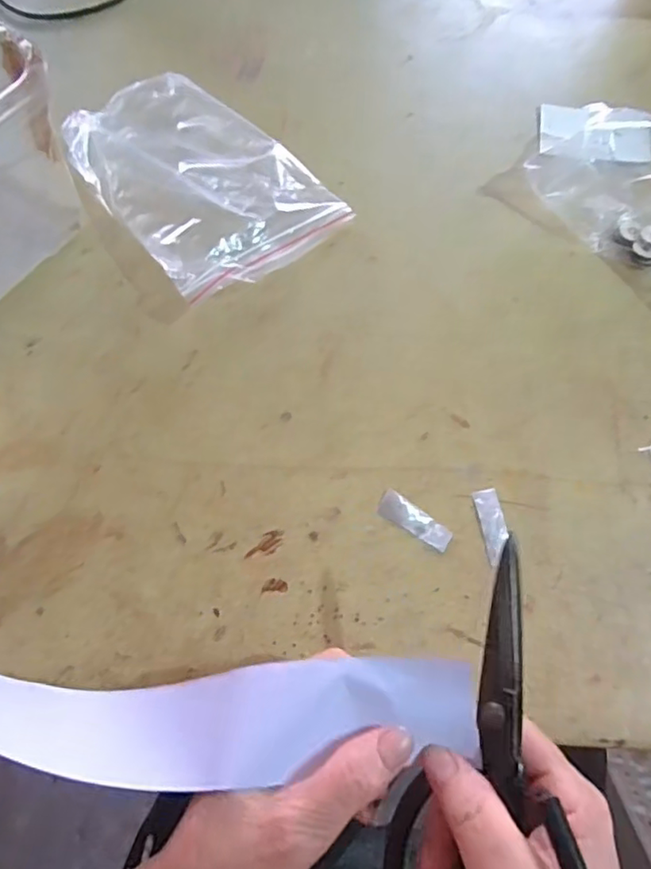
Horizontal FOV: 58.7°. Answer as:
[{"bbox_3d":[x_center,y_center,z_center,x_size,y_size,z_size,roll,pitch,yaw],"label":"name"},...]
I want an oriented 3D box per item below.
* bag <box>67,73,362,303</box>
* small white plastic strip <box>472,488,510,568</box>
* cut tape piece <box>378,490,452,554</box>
[{"bbox_3d":[-0.106,-0.205,0.450,0.143,0.041,0.219,-40,71,-16],"label":"bag"},{"bbox_3d":[0.101,0.055,0.350,0.016,0.004,0.046,-6,65,-2],"label":"small white plastic strip"},{"bbox_3d":[0.055,0.052,0.351,0.047,0.004,0.017,31,69,14],"label":"cut tape piece"}]

